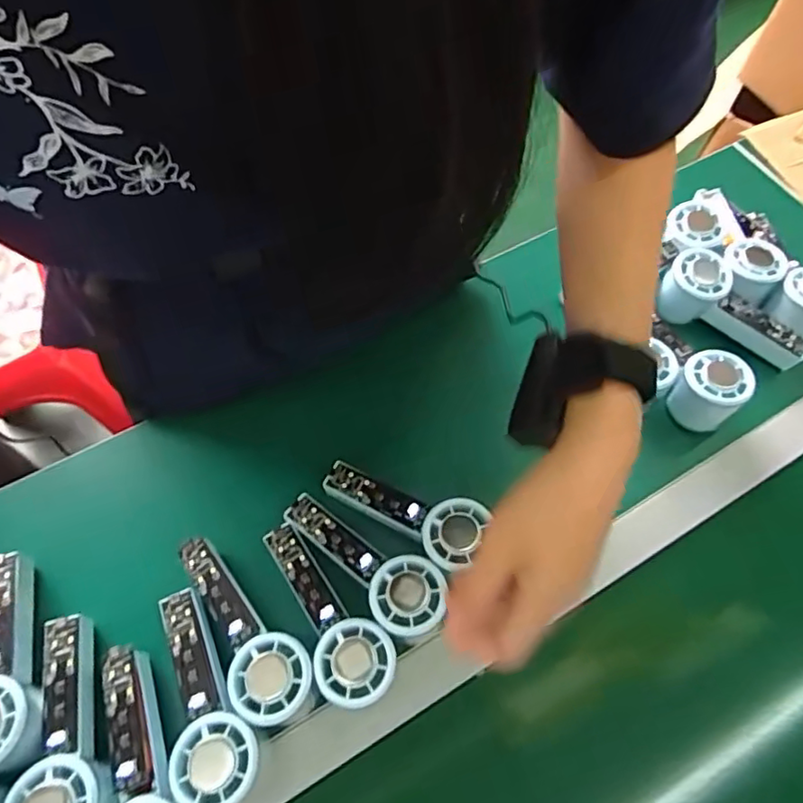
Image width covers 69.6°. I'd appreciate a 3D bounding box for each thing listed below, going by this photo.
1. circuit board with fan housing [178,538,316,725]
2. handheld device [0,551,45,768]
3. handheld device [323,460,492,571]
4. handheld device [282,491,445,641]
[{"bbox_3d":[-0.117,0.162,0.422,0.052,0.018,0.153,-33,56,-16],"label":"circuit board with fan housing"},{"bbox_3d":[-0.289,0.182,0.414,0.053,0.037,0.146,-18,54,-10],"label":"handheld device"},{"bbox_3d":[-0.002,0.087,0.469,0.132,0.017,0.052,20,64,23],"label":"handheld device"},{"bbox_3d":[-0.031,0.120,0.447,0.145,0.012,0.053,32,66,28],"label":"handheld device"}]

